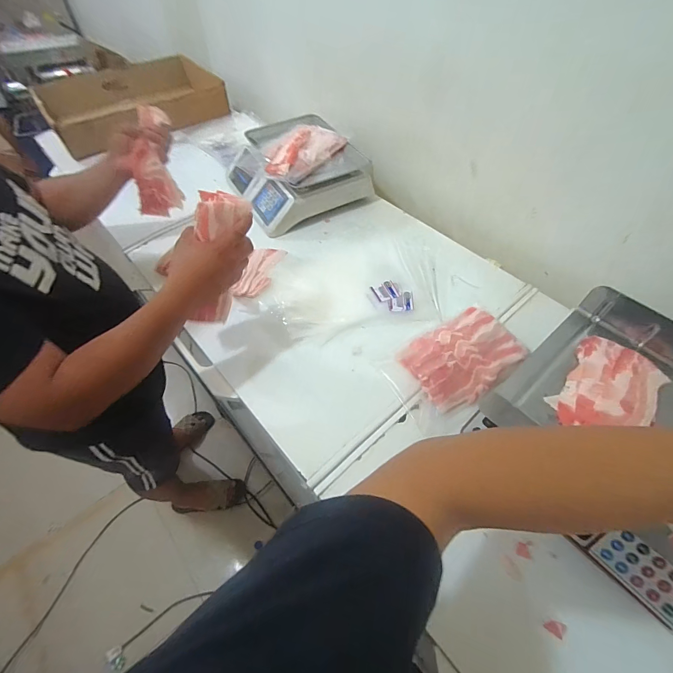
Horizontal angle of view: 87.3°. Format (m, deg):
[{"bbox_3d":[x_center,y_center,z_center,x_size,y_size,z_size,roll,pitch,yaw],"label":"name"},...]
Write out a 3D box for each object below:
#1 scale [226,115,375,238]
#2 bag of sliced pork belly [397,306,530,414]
[{"bbox_3d":[-0.116,-0.470,0.989,0.323,0.119,0.340,-26,58,-16],"label":"scale"},{"bbox_3d":[0.246,0.038,0.687,0.222,0.039,0.158,-31,60,-19],"label":"bag of sliced pork belly"}]

